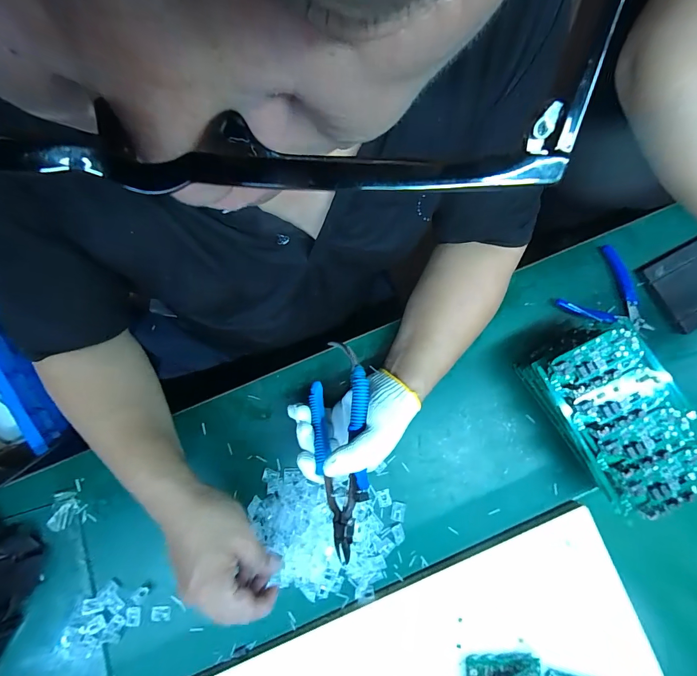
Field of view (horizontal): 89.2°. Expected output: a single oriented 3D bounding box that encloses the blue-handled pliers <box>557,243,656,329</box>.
[{"bbox_3d":[0.349,-0.049,0.465,0.105,0.010,0.107,44,86,4],"label":"blue-handled pliers"}]

